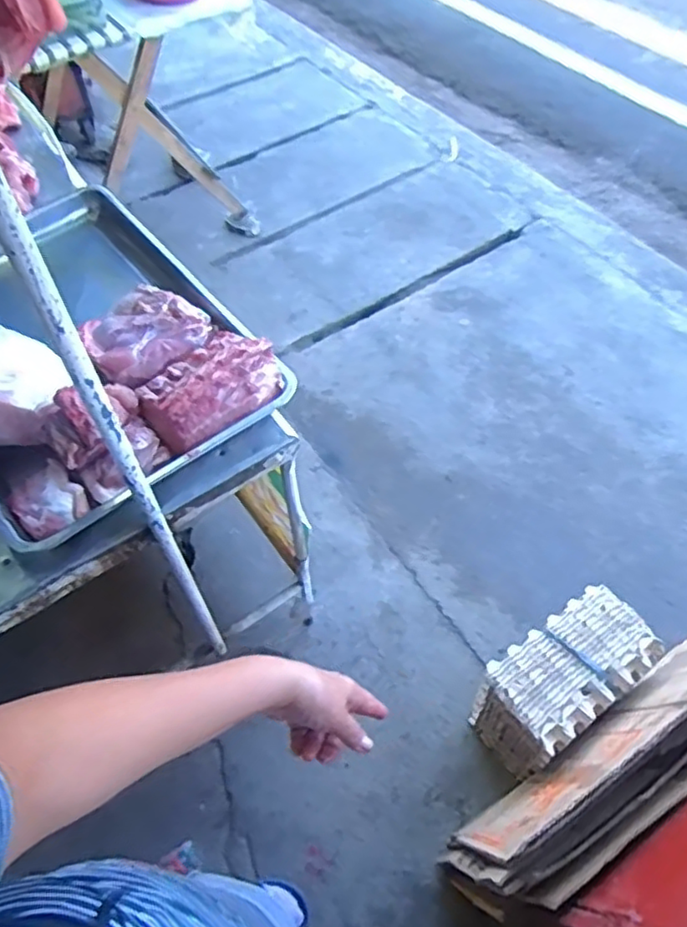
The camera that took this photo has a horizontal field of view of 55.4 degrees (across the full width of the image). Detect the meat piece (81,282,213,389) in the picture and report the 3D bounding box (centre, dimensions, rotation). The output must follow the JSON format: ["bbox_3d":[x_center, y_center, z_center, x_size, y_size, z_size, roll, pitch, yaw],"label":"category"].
[{"bbox_3d":[-0.269,-0.181,0.905,0.121,0.044,0.158,39,67,23],"label":"meat piece"}]

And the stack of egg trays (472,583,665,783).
[{"bbox_3d":[0.408,0.420,1.260,0.297,0.284,0.179,-33,63,-17],"label":"stack of egg trays"}]

